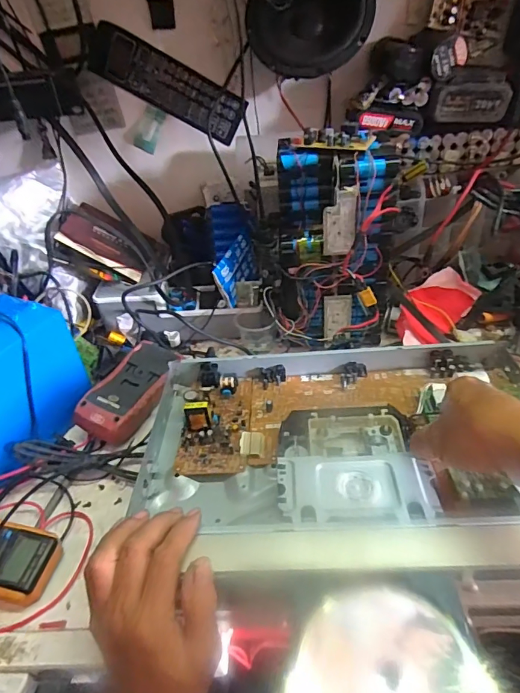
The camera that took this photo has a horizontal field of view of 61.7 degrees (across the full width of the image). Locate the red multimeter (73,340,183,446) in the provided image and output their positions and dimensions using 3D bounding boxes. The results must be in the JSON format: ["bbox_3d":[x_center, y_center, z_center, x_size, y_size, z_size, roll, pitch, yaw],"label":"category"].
[{"bbox_3d":[-0.175,0.056,0.614,0.081,0.038,0.173,9,41,20],"label":"red multimeter"}]

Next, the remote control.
[{"bbox_3d":[-0.137,-0.396,0.664,0.227,0.073,0.020,21,34,-19],"label":"remote control"}]

